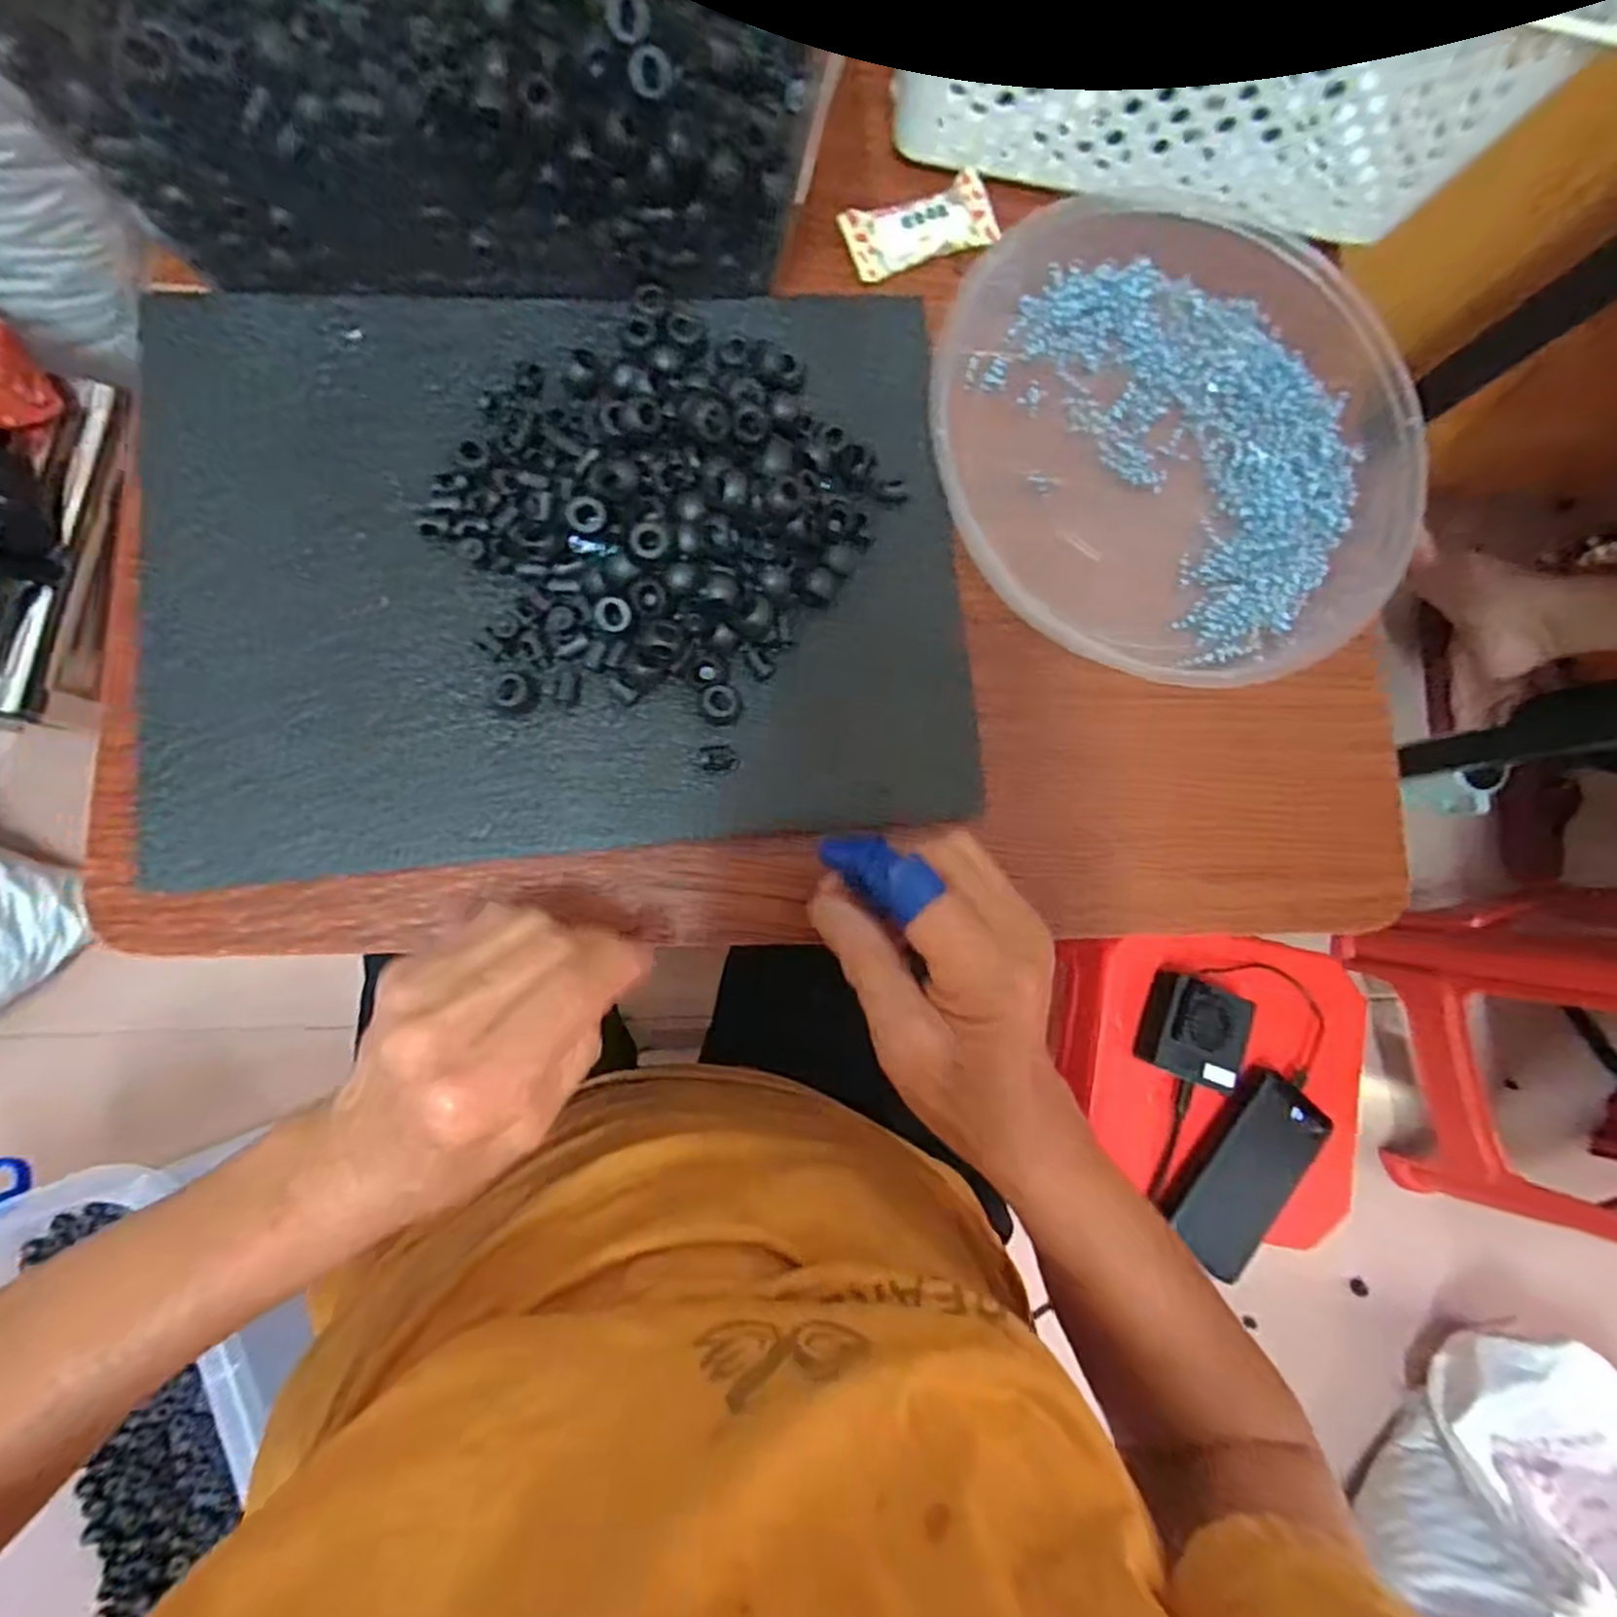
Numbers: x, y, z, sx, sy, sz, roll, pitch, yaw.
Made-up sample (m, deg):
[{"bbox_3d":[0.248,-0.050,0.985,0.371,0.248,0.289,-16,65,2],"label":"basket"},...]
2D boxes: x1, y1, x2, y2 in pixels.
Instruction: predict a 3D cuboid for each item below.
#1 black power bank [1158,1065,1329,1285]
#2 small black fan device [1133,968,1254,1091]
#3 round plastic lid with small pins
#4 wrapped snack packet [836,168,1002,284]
[{"bbox_3d":[0.348,0.287,0.578,0.071,0.012,0.153,39,81,-2],"label":"black power bank"},{"bbox_3d":[0.311,0.179,0.585,0.078,0.039,0.079,18,82,-5],"label":"small black fan device"},{"bbox_3d":[0.182,-0.179,0.350,0.236,0.034,0.216,1,84,-7],"label":"round plastic lid with small pins"},{"bbox_3d":[0.054,-0.283,0.356,0.074,0.011,0.032,-22,87,-9],"label":"wrapped snack packet"}]

